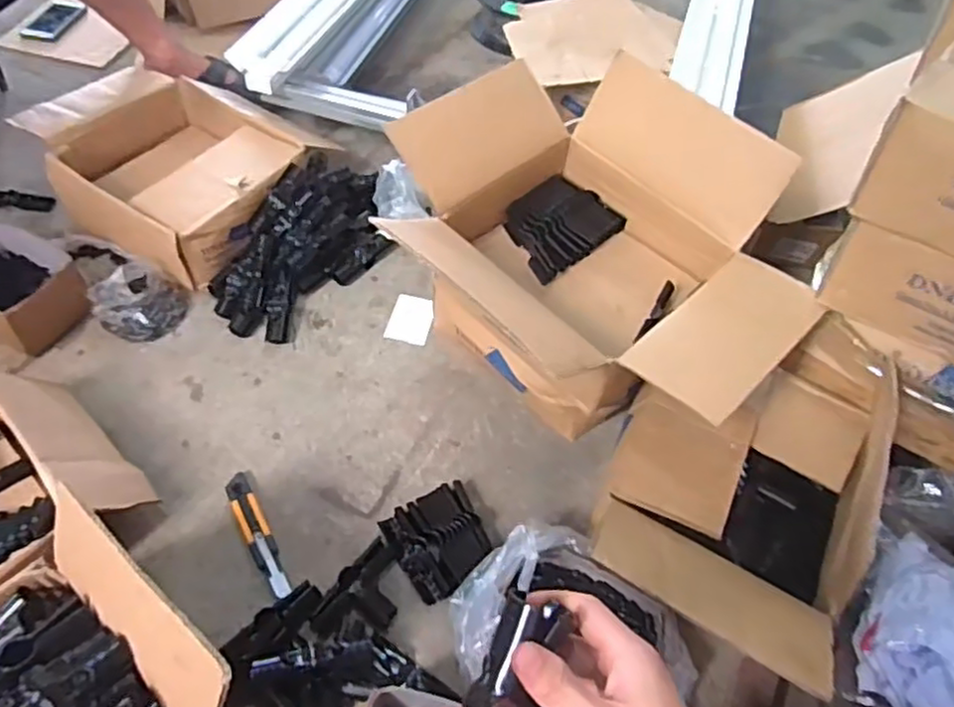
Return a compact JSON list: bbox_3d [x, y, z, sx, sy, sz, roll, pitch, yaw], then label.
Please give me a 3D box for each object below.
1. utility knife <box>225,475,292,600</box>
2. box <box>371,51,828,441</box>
[{"bbox_3d":[-0.288,0.237,0.929,0.035,0.018,0.184,-24,59,-22],"label":"utility knife"},{"bbox_3d":[0.144,-0.117,0.989,0.552,0.336,0.445,37,58,20],"label":"box"}]

